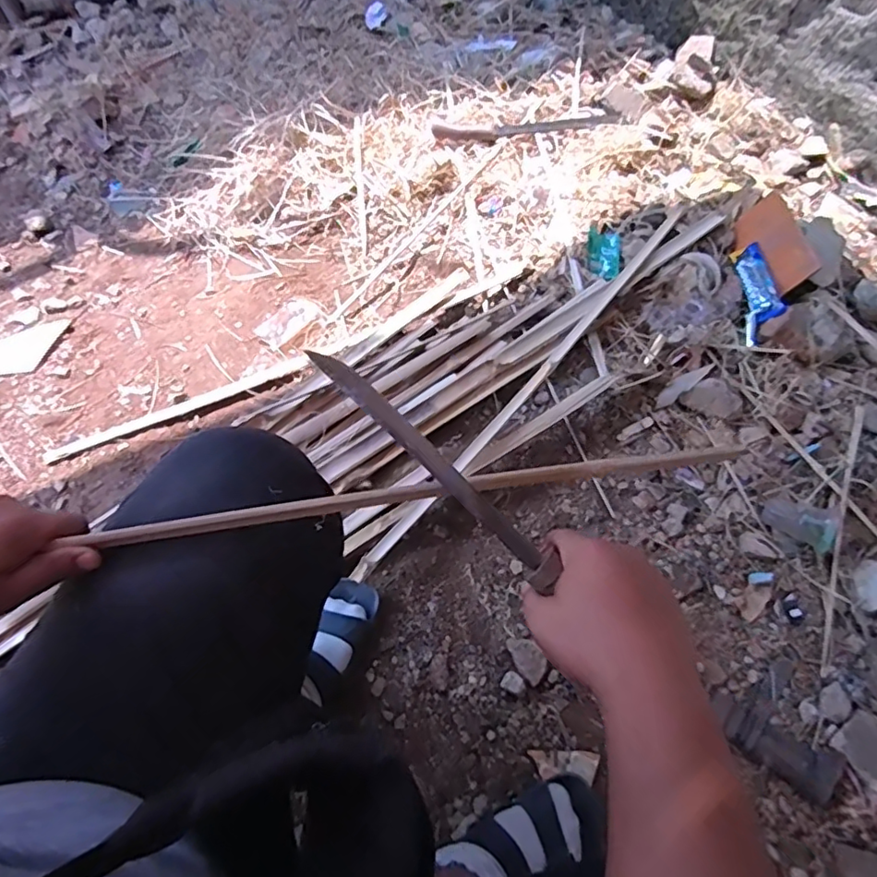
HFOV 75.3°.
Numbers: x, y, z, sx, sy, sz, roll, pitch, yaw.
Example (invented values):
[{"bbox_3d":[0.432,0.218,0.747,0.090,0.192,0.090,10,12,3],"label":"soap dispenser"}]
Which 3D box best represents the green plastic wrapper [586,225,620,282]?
[{"bbox_3d":[0.304,-0.338,1.045,0.056,0.011,0.125,4,63,5],"label":"green plastic wrapper"}]

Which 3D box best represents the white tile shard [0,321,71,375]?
[{"bbox_3d":[-0.766,-0.150,1.027,0.186,0.018,0.100,-27,65,-11],"label":"white tile shard"}]

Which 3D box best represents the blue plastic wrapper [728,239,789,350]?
[{"bbox_3d":[0.534,-0.248,0.952,0.060,0.017,0.201,-13,58,32],"label":"blue plastic wrapper"}]

